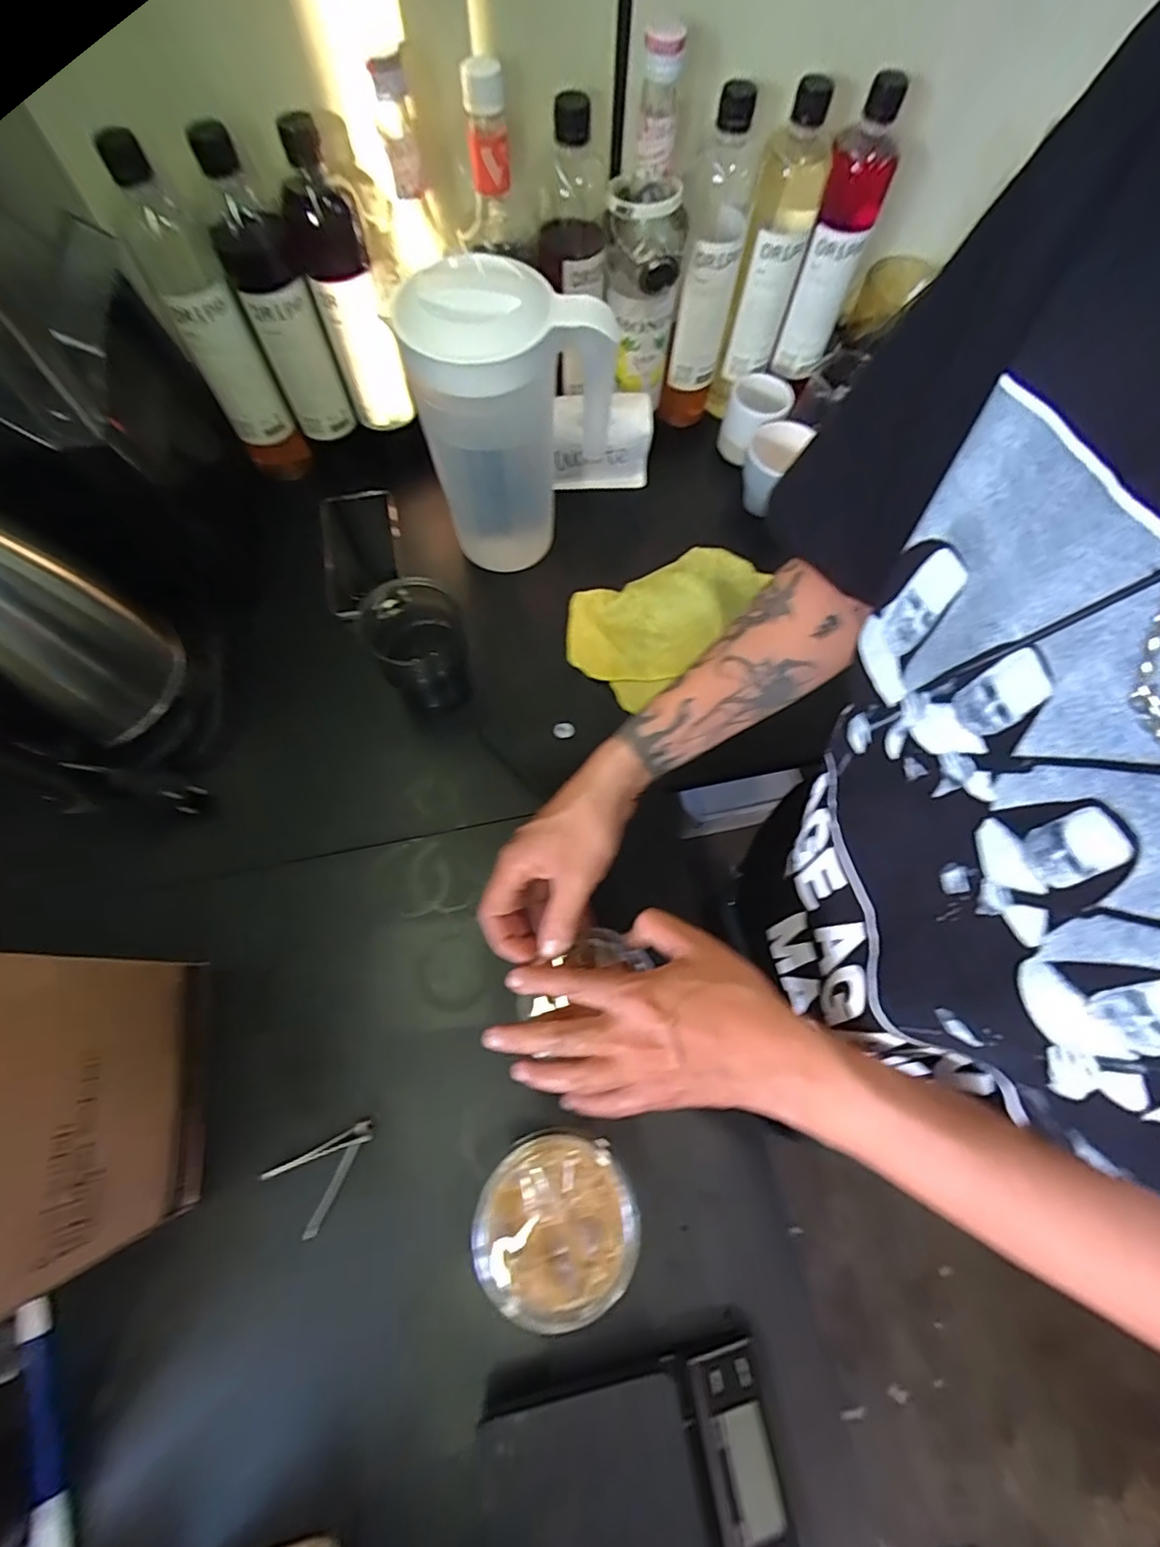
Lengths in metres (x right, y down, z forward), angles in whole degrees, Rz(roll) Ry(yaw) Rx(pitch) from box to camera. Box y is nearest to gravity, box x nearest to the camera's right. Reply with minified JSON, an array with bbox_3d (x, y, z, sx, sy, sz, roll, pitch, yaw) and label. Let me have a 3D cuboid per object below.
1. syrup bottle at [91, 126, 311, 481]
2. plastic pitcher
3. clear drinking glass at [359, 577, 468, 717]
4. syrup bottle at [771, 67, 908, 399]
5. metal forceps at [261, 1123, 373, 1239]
[{"bbox_3d":[-0.327,-0.392,0.522,0.060,0.261,0.053,-30,72,-13],"label":"syrup bottle"},{"bbox_3d":[-0.055,-0.291,0.517,0.159,0.244,0.095,3,68,-1],"label":"plastic pitcher"},{"bbox_3d":[-0.149,-0.117,0.531,0.086,0.108,0.102,-21,71,-10],"label":"clear drinking glass"},{"bbox_3d":[0.254,-0.522,0.580,0.056,0.224,0.055,31,71,10],"label":"syrup bottle"},{"bbox_3d":[-0.183,0.299,0.421,0.075,0.022,0.052,-24,71,-11],"label":"metal forceps"}]

